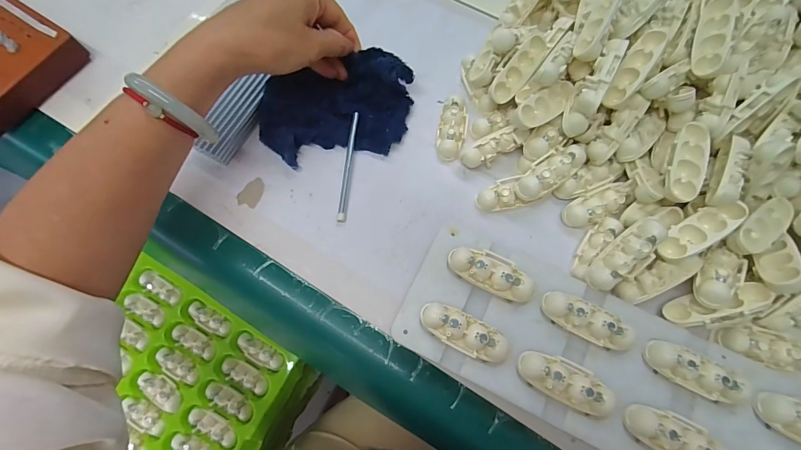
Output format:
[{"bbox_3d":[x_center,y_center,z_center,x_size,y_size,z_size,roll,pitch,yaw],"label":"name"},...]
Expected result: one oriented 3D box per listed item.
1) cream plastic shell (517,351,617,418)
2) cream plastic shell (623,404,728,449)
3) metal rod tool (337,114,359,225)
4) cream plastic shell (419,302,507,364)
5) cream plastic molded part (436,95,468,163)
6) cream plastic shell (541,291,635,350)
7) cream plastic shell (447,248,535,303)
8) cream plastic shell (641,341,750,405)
[{"bbox_3d":[0.109,0.104,0.252,0.062,0.015,0.027,23,74,8],"label":"cream plastic shell"},{"bbox_3d":[0.175,0.135,0.240,0.061,0.015,0.027,25,75,9],"label":"cream plastic shell"},{"bbox_3d":[-0.045,-0.051,0.328,0.007,0.009,0.099,4,73,3],"label":"metal rod tool"},{"bbox_3d":[0.044,0.074,0.263,0.062,0.016,0.025,23,74,8],"label":"cream plastic shell"},{"bbox_3d":[0.045,-0.085,0.336,0.025,0.013,0.060,10,73,5],"label":"cream plastic molded part"},{"bbox_3d":[0.129,0.066,0.264,0.060,0.016,0.022,25,75,9],"label":"cream plastic shell"},{"bbox_3d":[0.067,0.034,0.276,0.063,0.016,0.025,28,75,10],"label":"cream plastic shell"},{"bbox_3d":[0.194,0.097,0.251,0.060,0.016,0.022,27,75,10],"label":"cream plastic shell"}]

